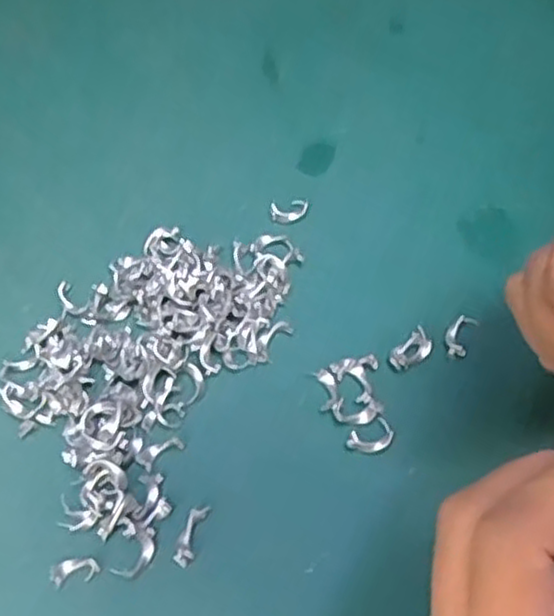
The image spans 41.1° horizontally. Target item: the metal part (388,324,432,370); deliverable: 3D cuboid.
[{"bbox_3d":[0.060,0.019,0.326,0.022,0.004,0.012,-41,70,-17],"label":"metal part"}]

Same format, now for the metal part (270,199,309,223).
[{"bbox_3d":[0.006,-0.048,0.360,0.019,0.004,0.012,-12,64,-5],"label":"metal part"}]

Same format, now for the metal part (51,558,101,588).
[{"bbox_3d":[-0.079,0.103,0.289,0.020,0.004,0.009,-9,64,-4],"label":"metal part"}]

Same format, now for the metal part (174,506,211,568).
[{"bbox_3d":[-0.034,0.090,0.293,0.008,0.004,0.024,14,65,7],"label":"metal part"}]

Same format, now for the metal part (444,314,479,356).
[{"bbox_3d":[0.081,0.012,0.329,0.011,0.004,0.020,24,66,12],"label":"metal part"}]

